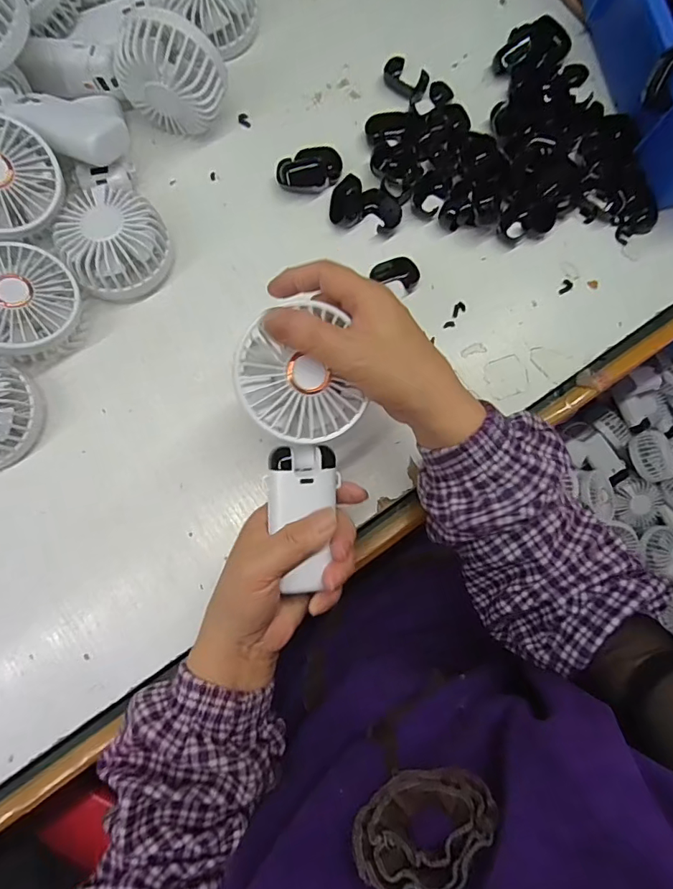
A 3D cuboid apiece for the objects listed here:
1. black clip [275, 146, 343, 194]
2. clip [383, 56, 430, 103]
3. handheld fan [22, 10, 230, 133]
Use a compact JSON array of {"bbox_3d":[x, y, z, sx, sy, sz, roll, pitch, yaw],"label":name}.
[{"bbox_3d":[-0.025,-0.245,0.433,0.059,0.019,0.034,-31,83,-7],"label":"black clip"},{"bbox_3d":[0.065,-0.344,0.456,0.044,0.008,0.031,42,81,4],"label":"clip"},{"bbox_3d":[-0.177,-0.312,0.408,0.170,0.087,0.052,10,80,-1],"label":"handheld fan"}]

